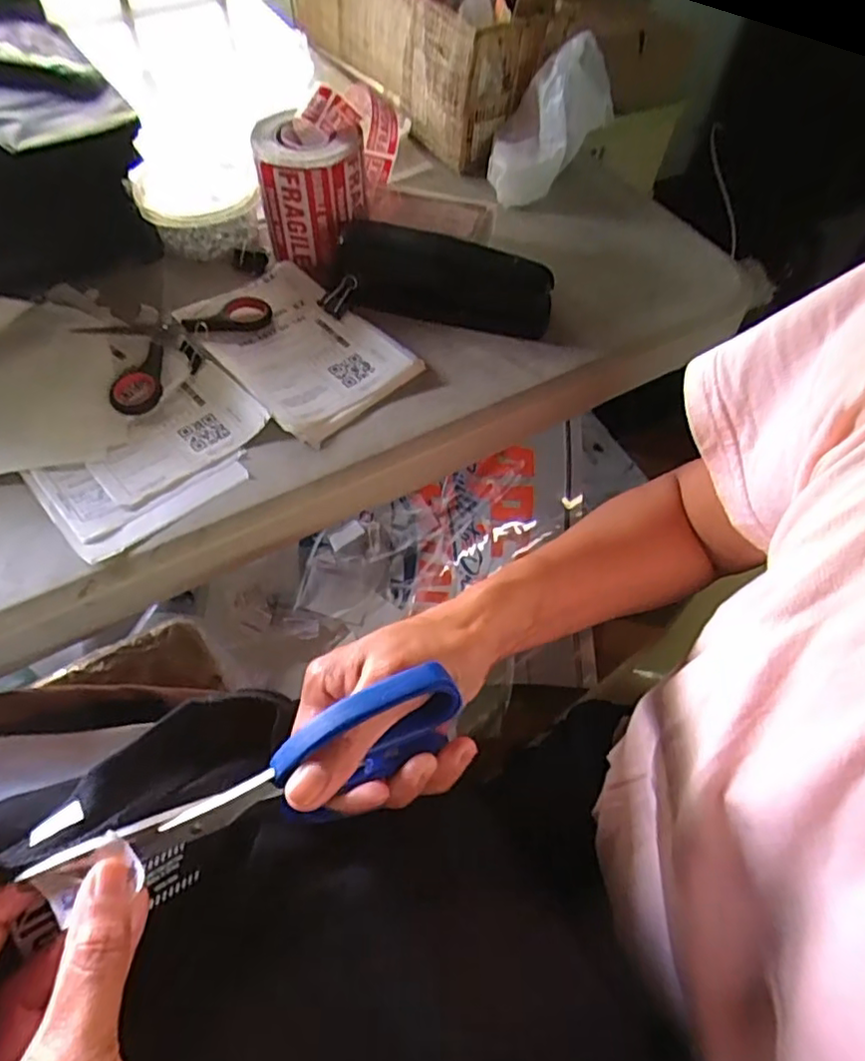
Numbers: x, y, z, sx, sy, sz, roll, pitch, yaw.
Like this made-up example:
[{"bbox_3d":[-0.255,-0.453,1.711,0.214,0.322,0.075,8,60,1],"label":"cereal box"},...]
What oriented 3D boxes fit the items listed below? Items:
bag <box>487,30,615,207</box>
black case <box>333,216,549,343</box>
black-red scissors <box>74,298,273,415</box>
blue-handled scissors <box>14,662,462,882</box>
[{"bbox_3d":[0.098,-0.353,0.540,0.064,0.102,0.115,35,59,20],"label":"bag"},{"bbox_3d":[0.010,-0.179,0.451,0.151,0.049,0.039,10,54,4],"label":"black case"},{"bbox_3d":[-0.169,-0.133,0.432,0.121,0.011,0.086,-28,60,-22],"label":"black-red scissors"},{"bbox_3d":[-0.060,0.098,0.244,0.151,0.053,0.021,-22,58,-13],"label":"blue-handled scissors"}]

